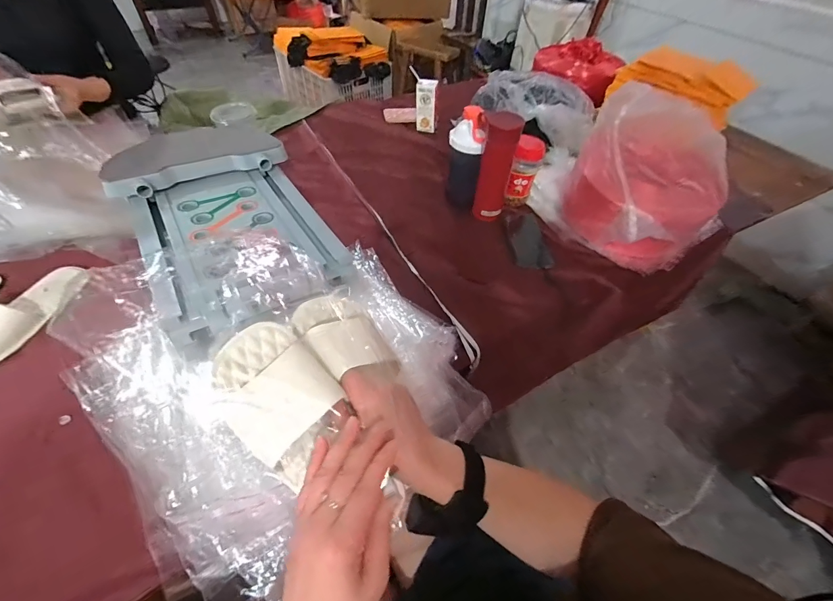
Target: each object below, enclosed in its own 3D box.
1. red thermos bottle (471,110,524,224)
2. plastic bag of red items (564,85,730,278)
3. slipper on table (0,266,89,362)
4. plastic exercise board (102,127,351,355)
[{"bbox_3d":[0.161,-0.272,0.752,0.067,0.214,0.082,16,51,11],"label":"red thermos bottle"},{"bbox_3d":[0.456,-0.232,0.736,0.269,0.238,0.249,33,56,23],"label":"plastic bag of red items"},{"bbox_3d":[-0.650,0.016,0.595,0.097,0.046,0.229,15,51,9],"label":"slipper on table"},{"bbox_3d":[-0.338,-0.155,0.674,0.318,0.099,0.454,-28,56,-24],"label":"plastic exercise board"}]

